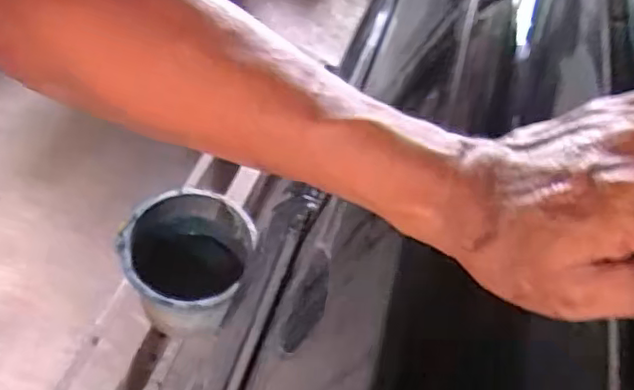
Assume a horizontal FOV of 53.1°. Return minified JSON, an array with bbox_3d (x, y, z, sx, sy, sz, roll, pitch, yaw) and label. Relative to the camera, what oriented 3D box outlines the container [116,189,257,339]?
[{"bbox_3d":[-0.253,0.134,1.278,0.247,0.166,0.271,-11,53,-13],"label":"container"}]

